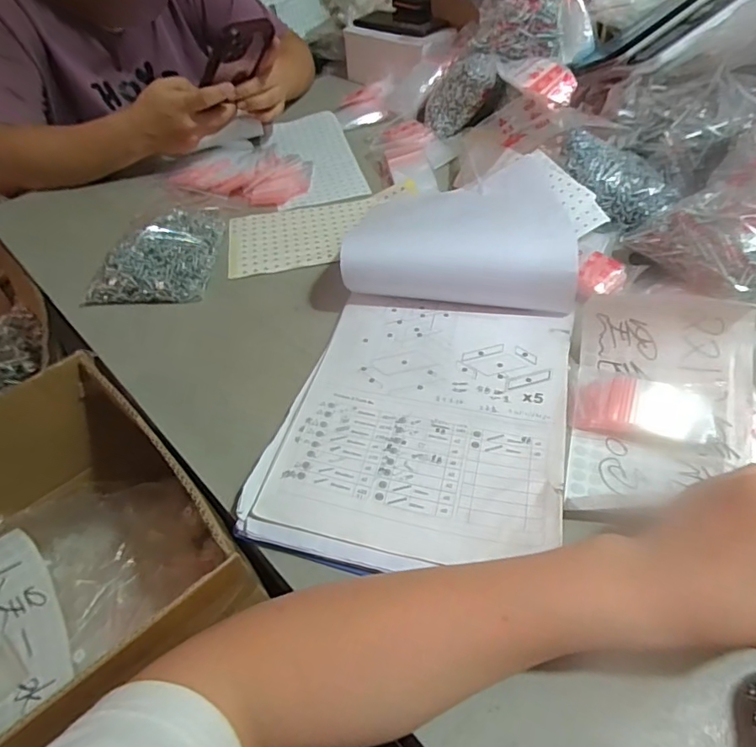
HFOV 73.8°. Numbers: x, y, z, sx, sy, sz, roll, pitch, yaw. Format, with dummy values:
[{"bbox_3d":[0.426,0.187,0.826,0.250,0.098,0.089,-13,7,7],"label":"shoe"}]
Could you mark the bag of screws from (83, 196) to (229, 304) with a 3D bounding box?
[{"bbox_3d":[-0.242,-0.155,0.572,0.124,0.043,0.196,-1,49,4],"label":"bag of screws"}]

